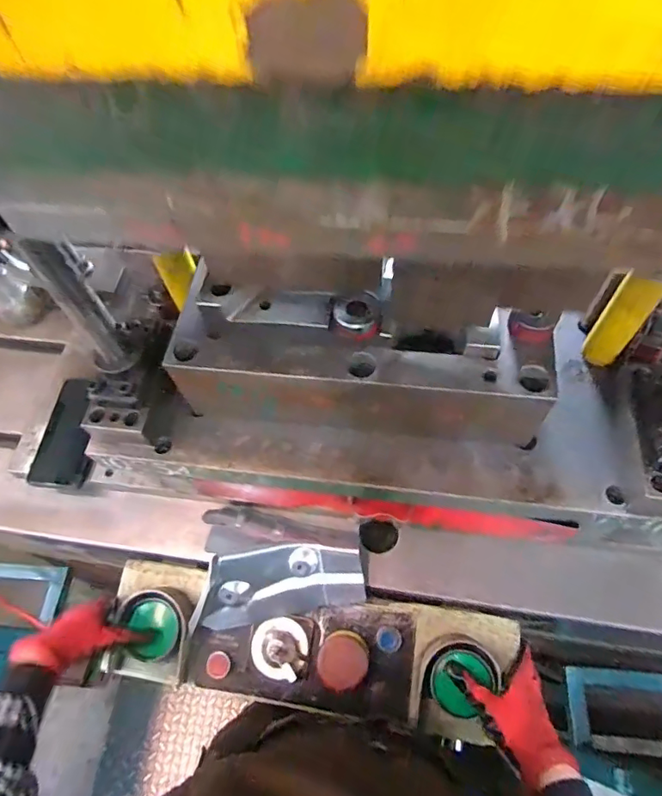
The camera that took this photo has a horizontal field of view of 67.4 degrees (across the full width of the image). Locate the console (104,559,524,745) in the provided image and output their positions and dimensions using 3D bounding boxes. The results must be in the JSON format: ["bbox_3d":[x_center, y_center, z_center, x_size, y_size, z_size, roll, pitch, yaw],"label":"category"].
[{"bbox_3d":[-0.032,0.295,0.593,0.478,0.077,0.133,4,60,8],"label":"console"}]

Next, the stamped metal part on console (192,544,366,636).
[{"bbox_3d":[-0.062,0.228,0.600,0.198,0.025,0.093,-3,99,-6],"label":"stamped metal part on console"}]

